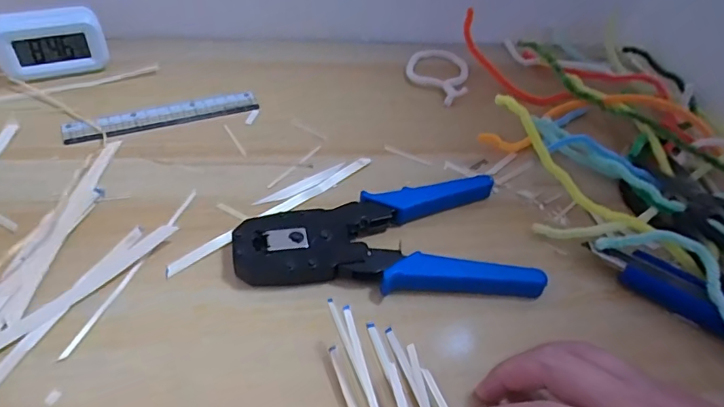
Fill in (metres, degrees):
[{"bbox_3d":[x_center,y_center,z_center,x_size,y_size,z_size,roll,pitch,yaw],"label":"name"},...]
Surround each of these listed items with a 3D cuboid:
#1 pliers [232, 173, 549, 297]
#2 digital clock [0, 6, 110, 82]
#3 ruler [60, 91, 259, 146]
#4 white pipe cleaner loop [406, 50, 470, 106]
[{"bbox_3d":[0.016,0.018,0.348,0.192,0.016,0.098,2,44,-4],"label":"pliers"},{"bbox_3d":[-0.278,-0.142,0.451,0.084,0.053,0.028,-20,50,-24],"label":"digital clock"},{"bbox_3d":[-0.168,-0.075,0.430,0.156,0.004,0.030,-16,48,-22],"label":"ruler"},{"bbox_3d":[0.077,-0.136,0.516,0.061,0.014,0.100,11,44,5],"label":"white pipe cleaner loop"}]

